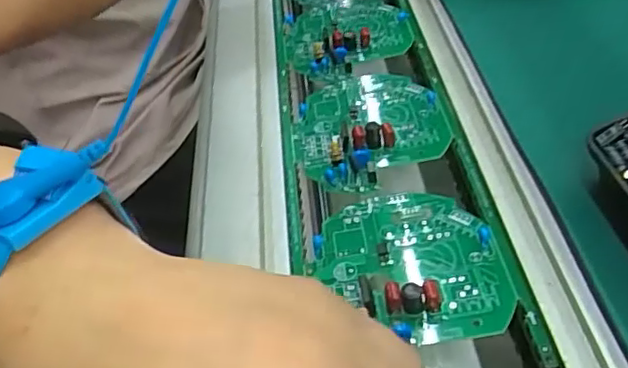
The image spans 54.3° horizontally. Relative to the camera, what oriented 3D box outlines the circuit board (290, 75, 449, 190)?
[{"bbox_3d":[0.027,-0.037,0.335,0.081,0.009,0.085,-19,46,-12],"label":"circuit board"}]

